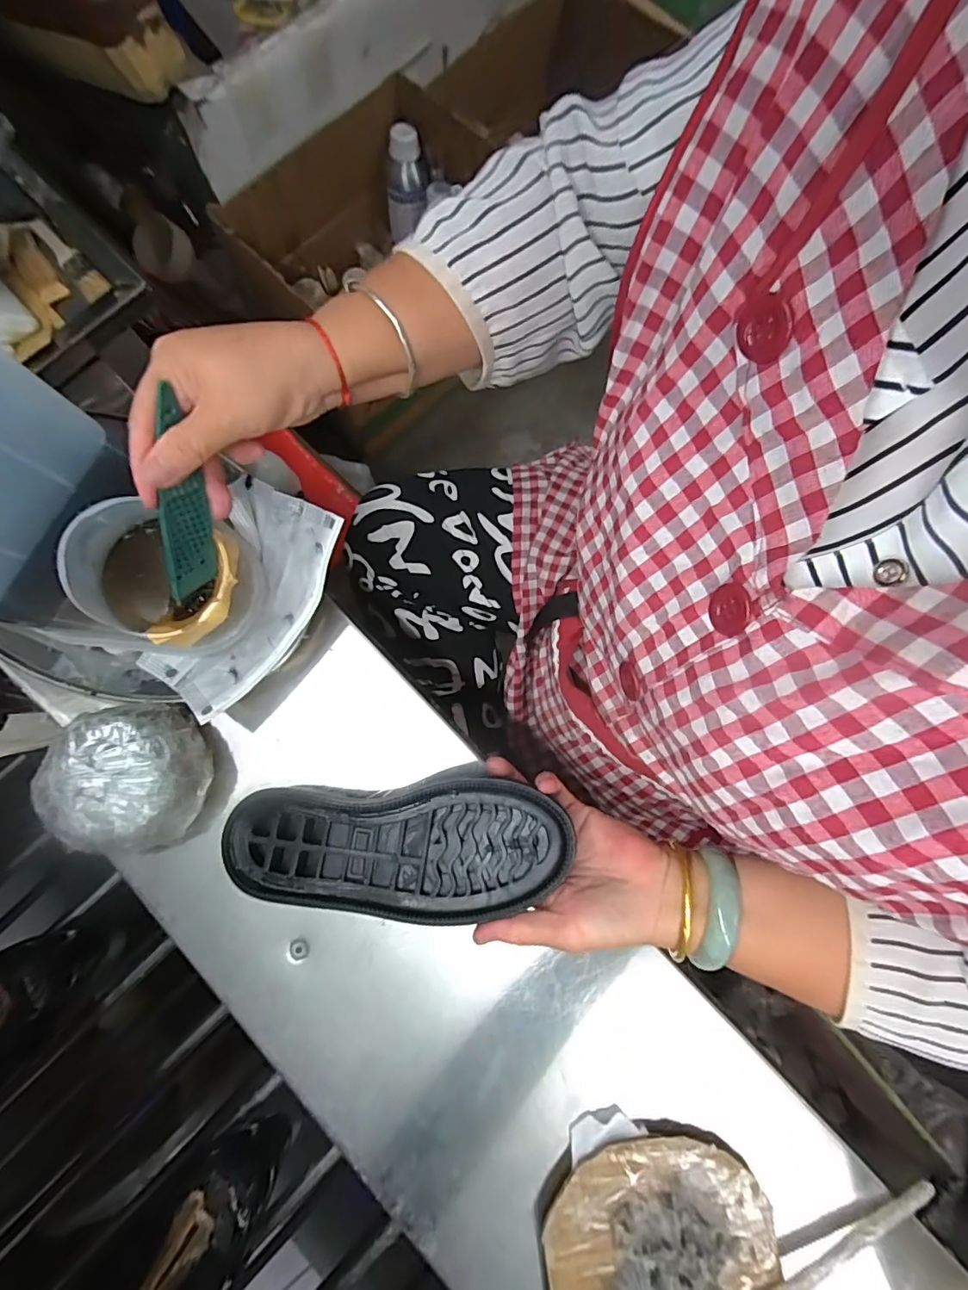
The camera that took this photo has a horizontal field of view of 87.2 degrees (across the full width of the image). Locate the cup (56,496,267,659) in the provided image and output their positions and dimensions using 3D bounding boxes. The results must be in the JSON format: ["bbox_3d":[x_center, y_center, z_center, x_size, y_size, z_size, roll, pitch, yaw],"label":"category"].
[{"bbox_3d":[-0.210,-0.044,0.350,0.097,0.078,0.095,0,79,0],"label":"cup"}]

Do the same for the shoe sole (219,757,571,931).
[{"bbox_3d":[-0.058,0.131,0.336,0.219,0.019,0.089,-3,79,5],"label":"shoe sole"}]

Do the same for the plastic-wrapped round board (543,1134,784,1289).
[{"bbox_3d":[0.112,0.390,0.311,0.140,0.032,0.145,0,79,0],"label":"plastic-wrapped round board"}]

